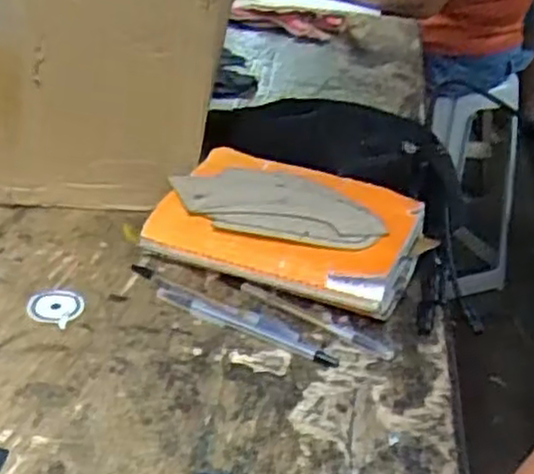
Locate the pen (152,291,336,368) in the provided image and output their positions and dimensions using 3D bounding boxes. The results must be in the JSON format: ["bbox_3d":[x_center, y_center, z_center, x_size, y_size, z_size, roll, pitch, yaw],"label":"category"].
[{"bbox_3d":[-0.017,0.063,0.533,0.144,0.010,0.014,18,31,20],"label":"pen"}]

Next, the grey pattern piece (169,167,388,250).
[{"bbox_3d":[0.008,-0.028,0.607,0.177,0.007,0.091,14,37,17],"label":"grey pattern piece"}]

